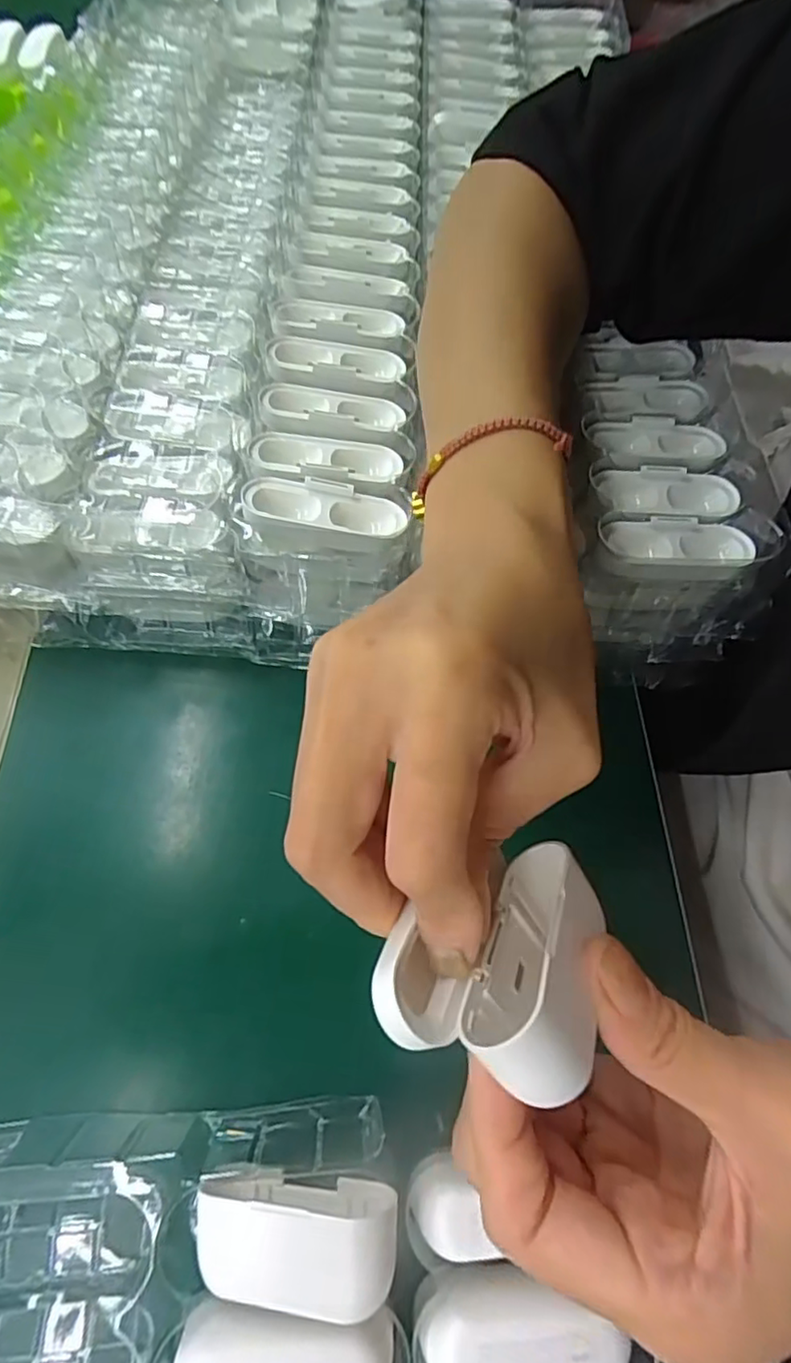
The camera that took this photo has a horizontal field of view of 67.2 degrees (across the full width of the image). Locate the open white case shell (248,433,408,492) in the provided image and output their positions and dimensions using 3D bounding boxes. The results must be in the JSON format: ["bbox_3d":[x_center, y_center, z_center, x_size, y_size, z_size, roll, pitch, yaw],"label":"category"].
[{"bbox_3d":[-0.030,-0.096,0.260,0.064,0.017,0.030,4,64,-2],"label":"open white case shell"}]

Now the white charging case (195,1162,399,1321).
[{"bbox_3d":[-0.029,0.170,0.182,0.062,0.023,0.029,-4,69,14],"label":"white charging case"}]

